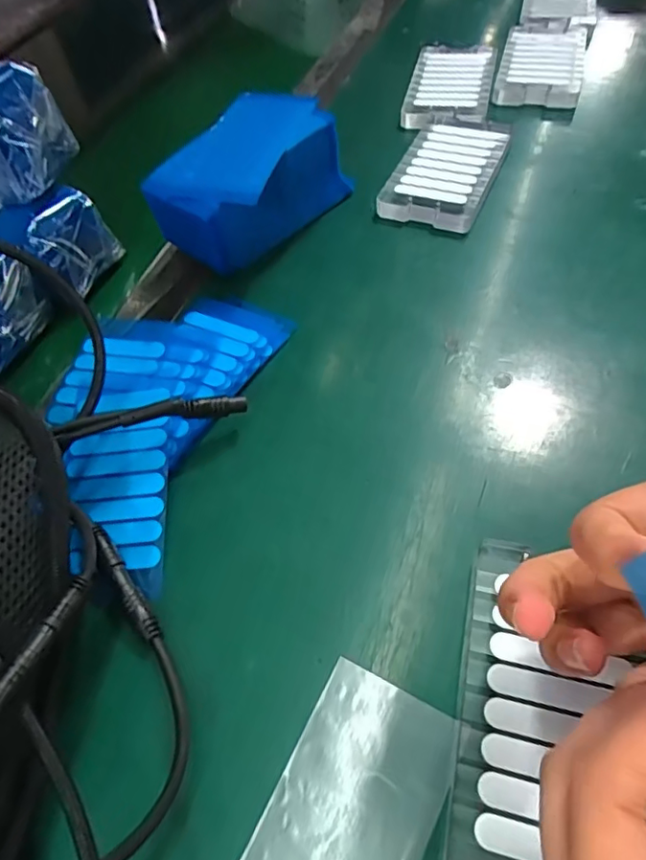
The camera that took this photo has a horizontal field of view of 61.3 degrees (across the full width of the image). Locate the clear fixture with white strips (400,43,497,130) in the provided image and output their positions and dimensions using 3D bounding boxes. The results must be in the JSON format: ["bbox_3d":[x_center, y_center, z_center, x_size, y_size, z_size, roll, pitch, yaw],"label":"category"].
[{"bbox_3d":[0.110,-0.297,0.475,0.068,0.017,0.130,10,57,12],"label":"clear fixture with white strips"}]

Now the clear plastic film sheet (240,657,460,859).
[{"bbox_3d":[0.006,0.143,0.192,0.054,0.004,0.104,22,61,19],"label":"clear plastic film sheet"}]

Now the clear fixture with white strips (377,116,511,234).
[{"bbox_3d":[0.094,-0.195,0.407,0.068,0.014,0.121,18,60,17],"label":"clear fixture with white strips"}]

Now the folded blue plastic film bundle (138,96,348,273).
[{"bbox_3d":[-0.045,-0.162,0.362,0.076,0.065,0.132,24,61,20],"label":"folded blue plastic film bundle"}]

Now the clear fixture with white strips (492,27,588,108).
[{"bbox_3d":[0.195,-0.324,0.485,0.069,0.016,0.123,12,58,13],"label":"clear fixture with white strips"}]

